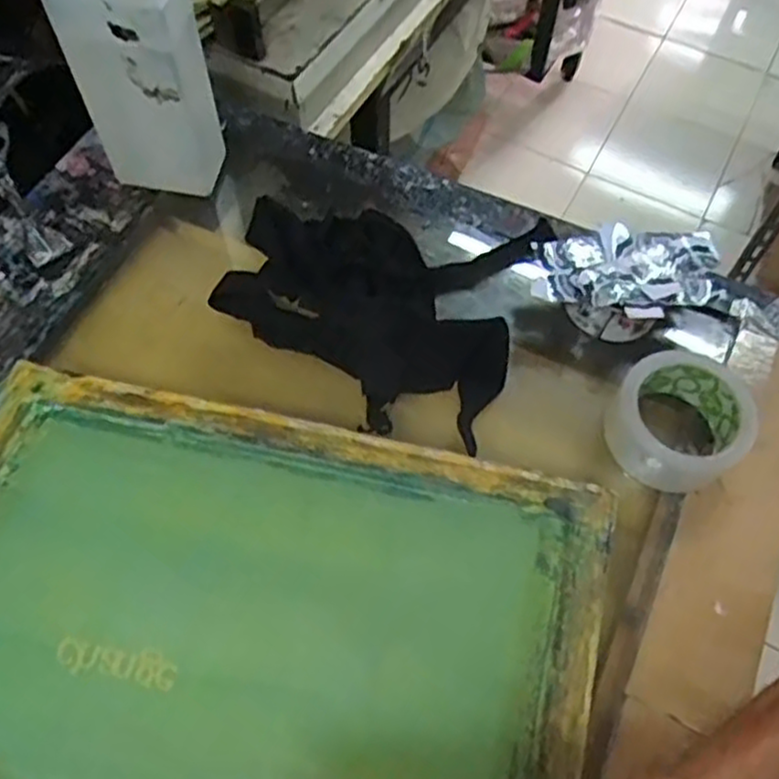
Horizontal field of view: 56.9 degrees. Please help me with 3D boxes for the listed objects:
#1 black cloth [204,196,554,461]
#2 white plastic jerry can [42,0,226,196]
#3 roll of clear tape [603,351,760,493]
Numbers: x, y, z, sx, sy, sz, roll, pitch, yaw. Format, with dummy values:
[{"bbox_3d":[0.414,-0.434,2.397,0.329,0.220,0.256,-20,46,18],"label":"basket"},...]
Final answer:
[{"bbox_3d":[-0.014,-0.085,0.615,0.248,0.045,0.220,15,63,6],"label":"black cloth"},{"bbox_3d":[-0.204,-0.257,0.598,0.093,0.216,0.062,12,65,4],"label":"white plastic jerry can"},{"bbox_3d":[0.227,0.024,0.559,0.106,0.048,0.100,-37,70,-19],"label":"roll of clear tape"}]

